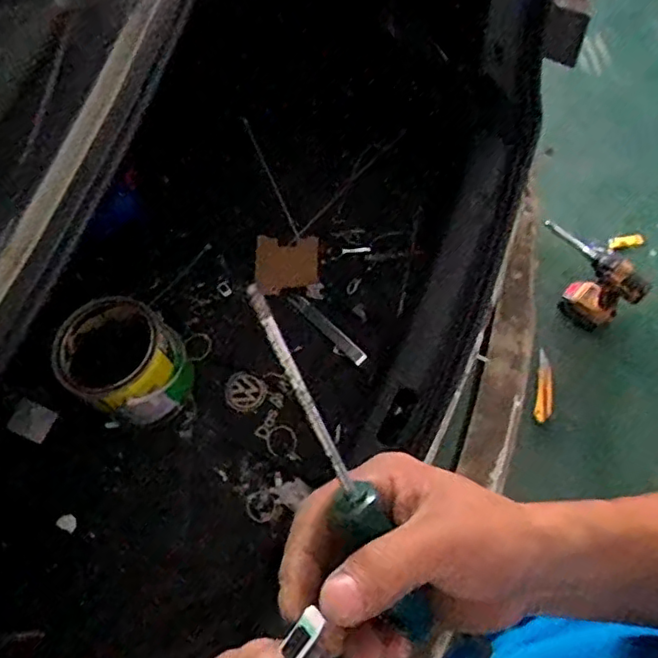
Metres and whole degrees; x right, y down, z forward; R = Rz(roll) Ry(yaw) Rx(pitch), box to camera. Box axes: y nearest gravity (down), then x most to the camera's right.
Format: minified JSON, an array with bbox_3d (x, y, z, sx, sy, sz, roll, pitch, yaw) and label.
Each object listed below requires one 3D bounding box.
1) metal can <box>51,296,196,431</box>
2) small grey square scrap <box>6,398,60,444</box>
[{"bbox_3d":[-0.305,0.048,0.924,0.172,0.161,0.157,30,75,12],"label":"metal can"},{"bbox_3d":[-0.478,0.148,0.983,0.063,0.004,0.054,29,79,-1],"label":"small grey square scrap"}]

